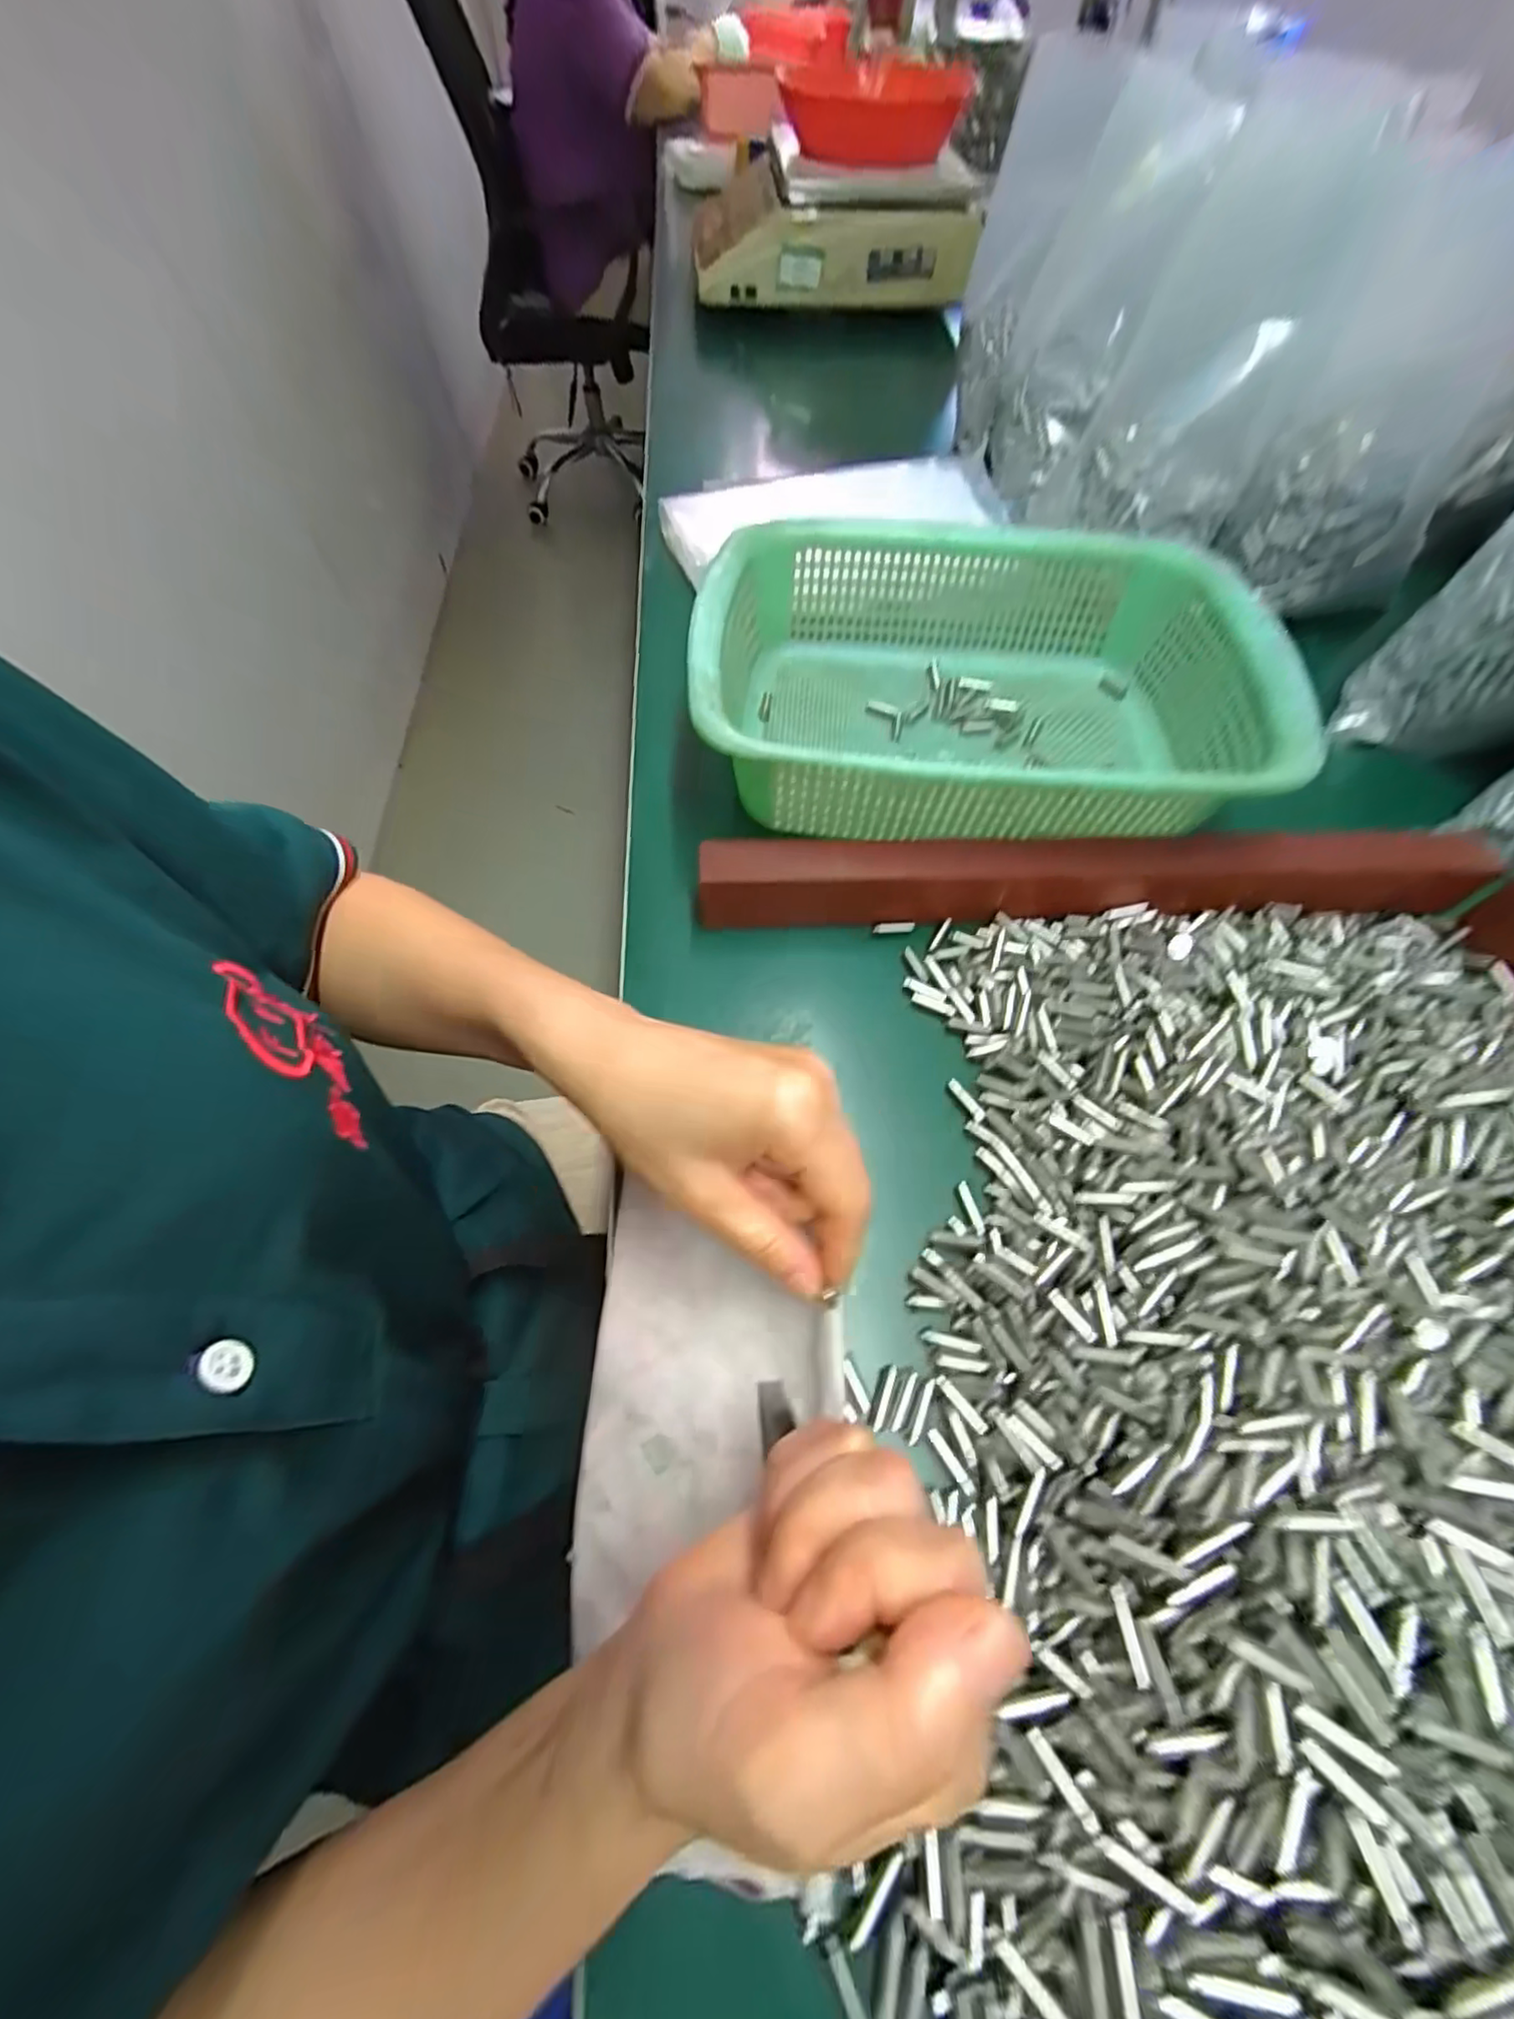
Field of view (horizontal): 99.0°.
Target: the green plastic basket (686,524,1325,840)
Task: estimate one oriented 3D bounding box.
[{"bbox_3d":[0.120,-0.182,0.372,0.289,0.087,0.219,5,61,3],"label":"green plastic basket"}]

